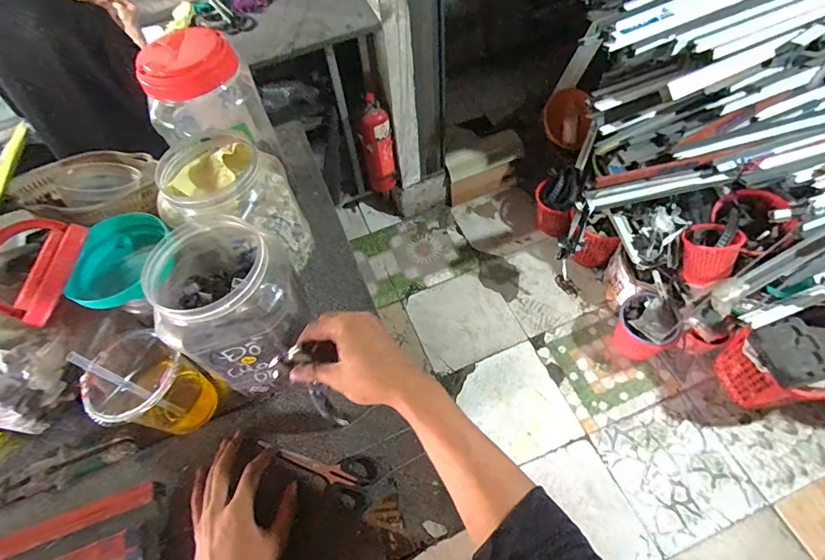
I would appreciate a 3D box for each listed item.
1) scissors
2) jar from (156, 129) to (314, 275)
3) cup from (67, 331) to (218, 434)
[{"bbox_3d":[-0.121,0.236,0.571,0.161,0.012,0.061,22,62,18],"label":"scissors"},{"bbox_3d":[-0.263,-0.103,0.669,0.148,0.202,0.158,-2,58,4],"label":"jar"},{"bbox_3d":[-0.327,0.142,0.552,0.100,0.155,0.103,-2,58,4],"label":"cup"}]

